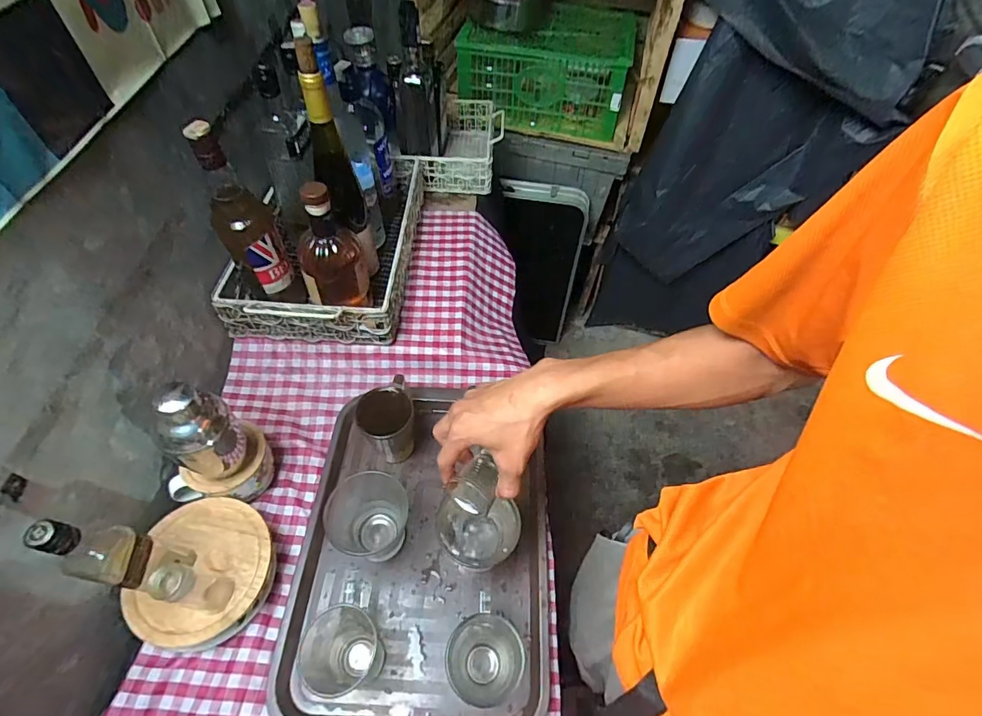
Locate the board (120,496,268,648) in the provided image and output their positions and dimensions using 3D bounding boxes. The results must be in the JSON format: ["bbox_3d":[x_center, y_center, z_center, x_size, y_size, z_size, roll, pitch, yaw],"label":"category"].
[{"bbox_3d":[-0.329,0.239,0.529,0.138,0.015,0.149,1,53,-2],"label":"board"}]

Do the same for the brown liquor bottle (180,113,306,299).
[{"bbox_3d":[-0.333,-0.185,0.632,0.072,0.264,0.066,-28,59,-21],"label":"brown liquor bottle"}]

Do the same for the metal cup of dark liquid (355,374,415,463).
[{"bbox_3d":[-0.138,0.089,0.629,0.070,0.119,0.098,-15,56,-13],"label":"metal cup of dark liquid"}]

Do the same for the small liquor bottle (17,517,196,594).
[{"bbox_3d":[-0.362,0.186,0.447,0.049,0.187,0.053,18,55,11],"label":"small liquor bottle"}]

